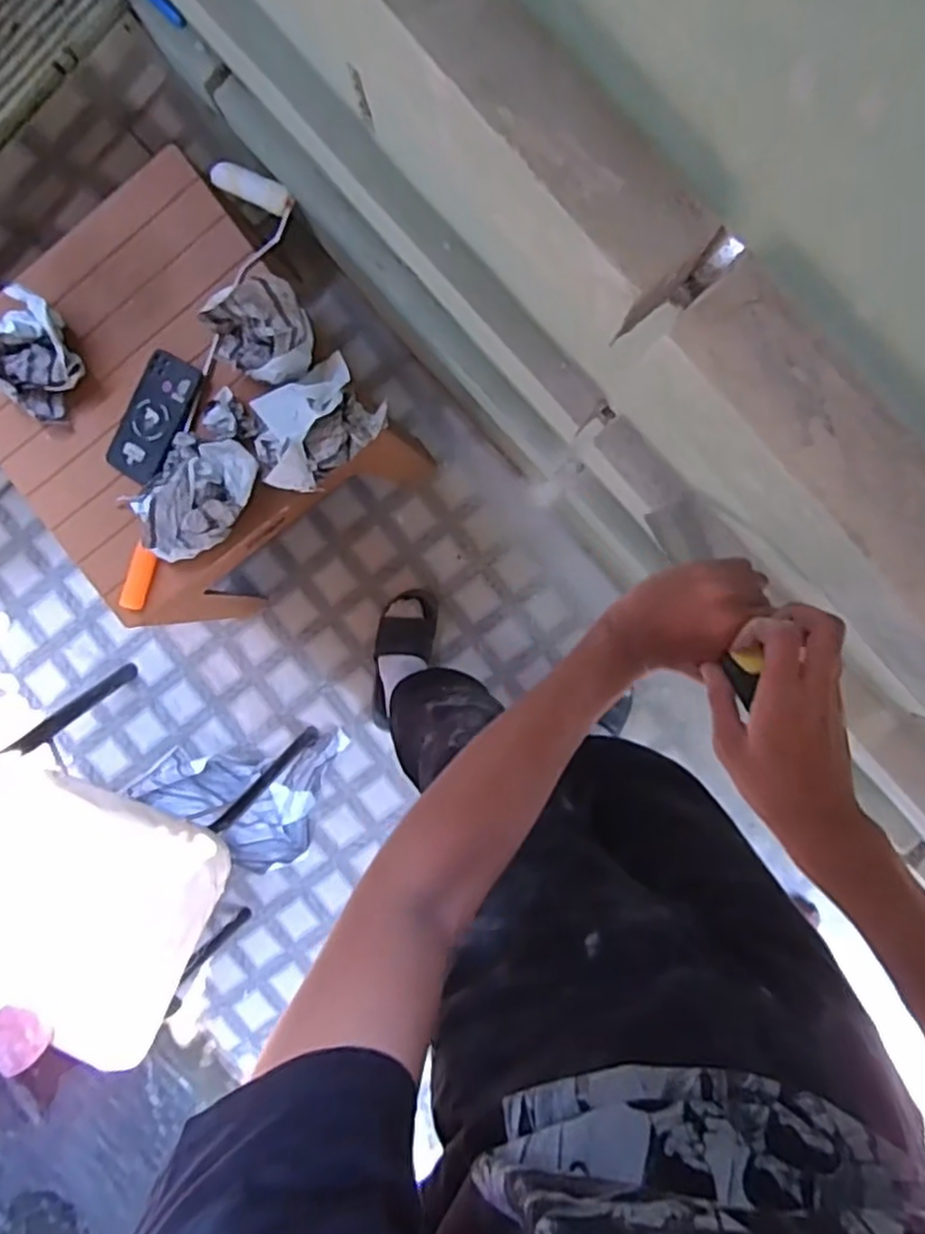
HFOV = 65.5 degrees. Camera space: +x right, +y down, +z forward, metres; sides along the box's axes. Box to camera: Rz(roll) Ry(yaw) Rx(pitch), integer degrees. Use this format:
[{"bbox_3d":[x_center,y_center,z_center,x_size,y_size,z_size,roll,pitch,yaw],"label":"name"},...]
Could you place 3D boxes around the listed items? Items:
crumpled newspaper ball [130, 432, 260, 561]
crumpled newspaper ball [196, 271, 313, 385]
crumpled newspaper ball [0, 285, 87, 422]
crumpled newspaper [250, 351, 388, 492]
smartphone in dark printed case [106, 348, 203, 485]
[{"bbox_3d":[-0.340,-0.149,0.921,0.141,0.089,0.160,9,95,3],"label":"crumpled newspaper ball"},{"bbox_3d":[-0.245,-0.353,0.887,0.121,0.118,0.111,30,96,1],"label":"crumpled newspaper ball"},{"bbox_3d":[-0.554,-0.336,0.929,0.114,0.096,0.137,33,96,1],"label":"crumpled newspaper ball"},{"bbox_3d":[-0.191,-0.241,0.906,0.172,0.097,0.122,-41,91,6],"label":"crumpled newspaper"},{"bbox_3d":[-0.411,-0.265,0.959,0.080,0.013,0.170,28,96,1],"label":"smartphone in dark printed case"}]

